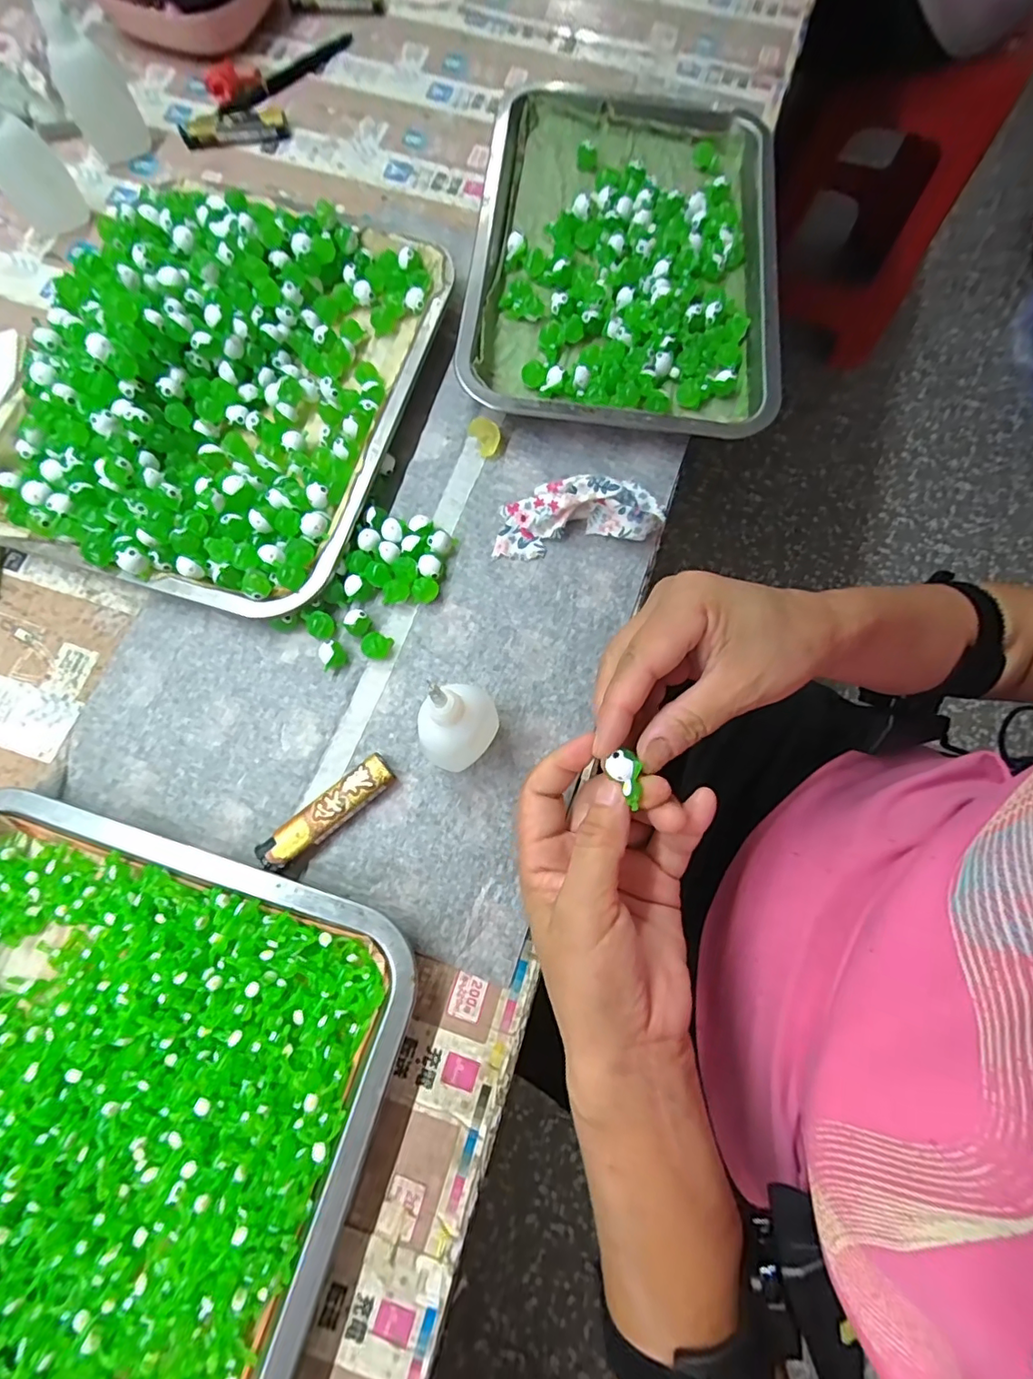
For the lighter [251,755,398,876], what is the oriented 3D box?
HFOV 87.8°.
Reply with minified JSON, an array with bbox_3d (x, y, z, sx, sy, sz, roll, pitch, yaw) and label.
[{"bbox_3d":[-0.102,0.068,0.292,0.079,0.013,0.020,-39,81,-10],"label":"lighter"}]

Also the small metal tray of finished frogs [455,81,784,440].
[{"bbox_3d":[0.075,-0.304,0.379,0.203,0.029,0.277,6,77,0],"label":"small metal tray of finished frogs"}]

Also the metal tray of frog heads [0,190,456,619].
[{"bbox_3d":[-0.190,-0.203,0.343,0.232,0.041,0.293,17,77,3],"label":"metal tray of frog heads"}]

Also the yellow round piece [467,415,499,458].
[{"bbox_3d":[-0.020,-0.168,0.355,0.016,0.014,0.022,-31,79,-8],"label":"yellow round piece"}]

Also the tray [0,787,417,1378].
[{"bbox_3d":[-0.208,0.224,0.243,0.252,0.035,0.301,17,77,3],"label":"tray"}]

